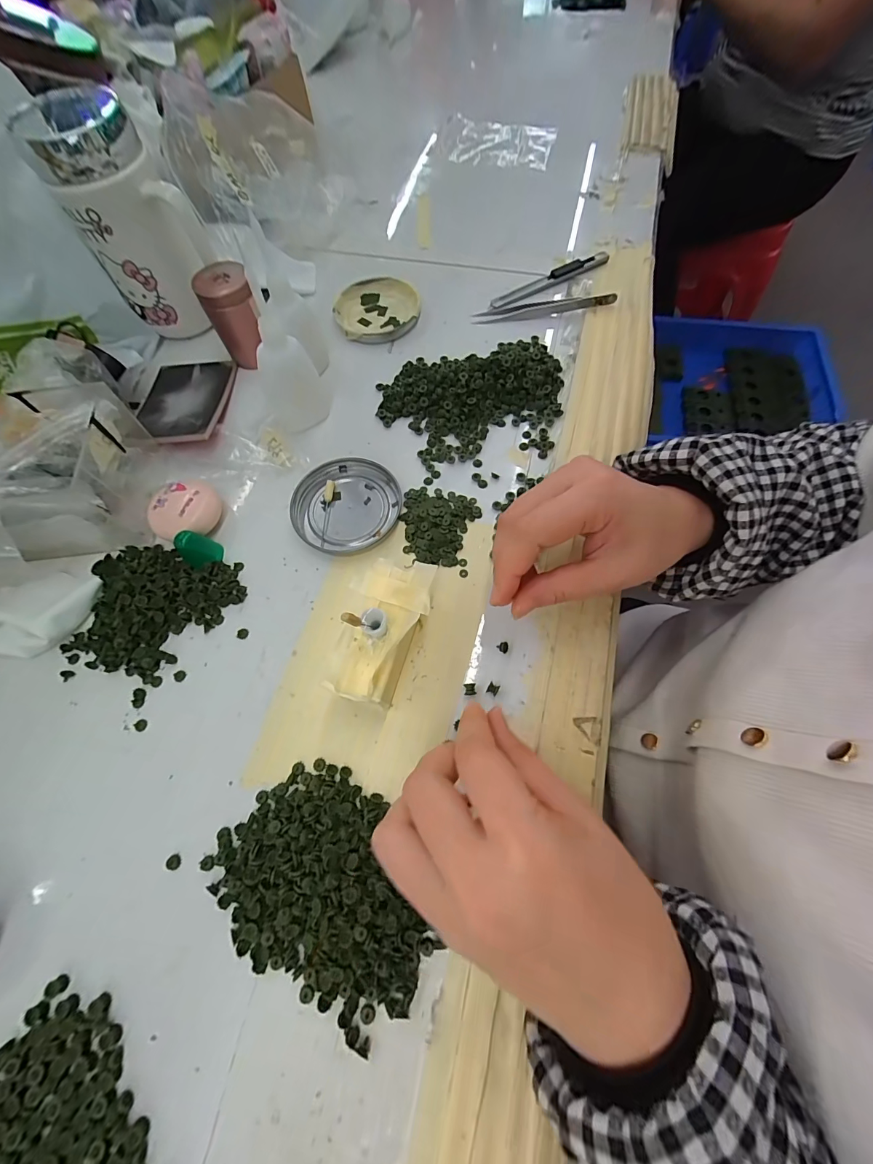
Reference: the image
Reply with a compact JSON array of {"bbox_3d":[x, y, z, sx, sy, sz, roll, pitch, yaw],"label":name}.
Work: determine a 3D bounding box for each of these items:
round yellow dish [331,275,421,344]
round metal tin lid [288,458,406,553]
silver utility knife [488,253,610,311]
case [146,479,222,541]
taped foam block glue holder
[{"bbox_3d":[-0.057,-0.257,0.384,0.077,0.011,0.078,-1,67,2],"label":"round yellow dish"},{"bbox_3d":[-0.066,-0.058,0.301,0.078,0.010,0.073,-1,67,2],"label":"round metal tin lid"},{"bbox_3d":[0.109,-0.289,0.388,0.129,0.010,0.015,-26,69,-9],"label":"silver utility knife"},{"bbox_3d":[-0.180,-0.051,0.292,0.047,0.022,0.037,-22,68,-7],"label":"case"},{"bbox_3d":[-0.032,0.029,0.246,0.048,0.039,0.087,20,69,10],"label":"taped foam block glue holder"}]

